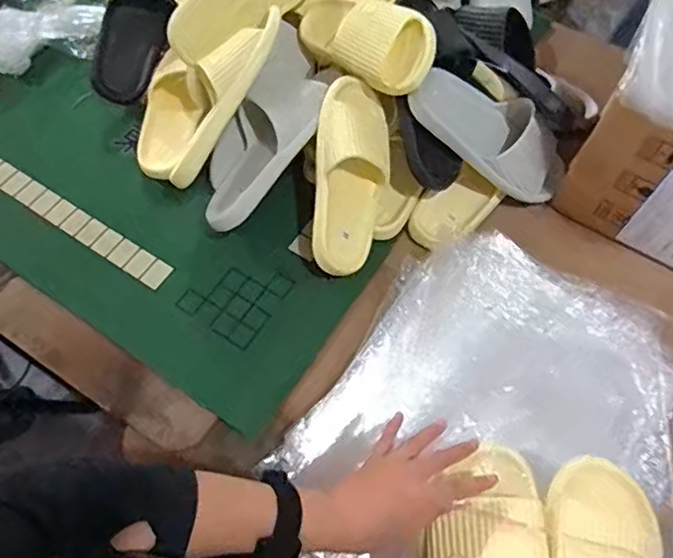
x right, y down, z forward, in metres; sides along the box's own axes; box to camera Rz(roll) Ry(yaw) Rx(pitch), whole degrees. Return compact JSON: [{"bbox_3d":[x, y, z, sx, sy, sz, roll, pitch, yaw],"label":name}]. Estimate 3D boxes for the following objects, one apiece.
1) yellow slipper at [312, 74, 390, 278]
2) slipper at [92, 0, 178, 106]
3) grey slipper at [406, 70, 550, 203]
[{"bbox_3d":[0.020,-0.133,0.764,0.097,0.067,0.255,5,92,1],"label":"yellow slipper"},{"bbox_3d":[-0.314,-0.409,0.928,0.117,0.063,0.261,20,94,9],"label":"slipper"},{"bbox_3d":[0.213,-0.194,0.786,0.240,0.079,0.103,34,66,-9],"label":"grey slipper"}]

